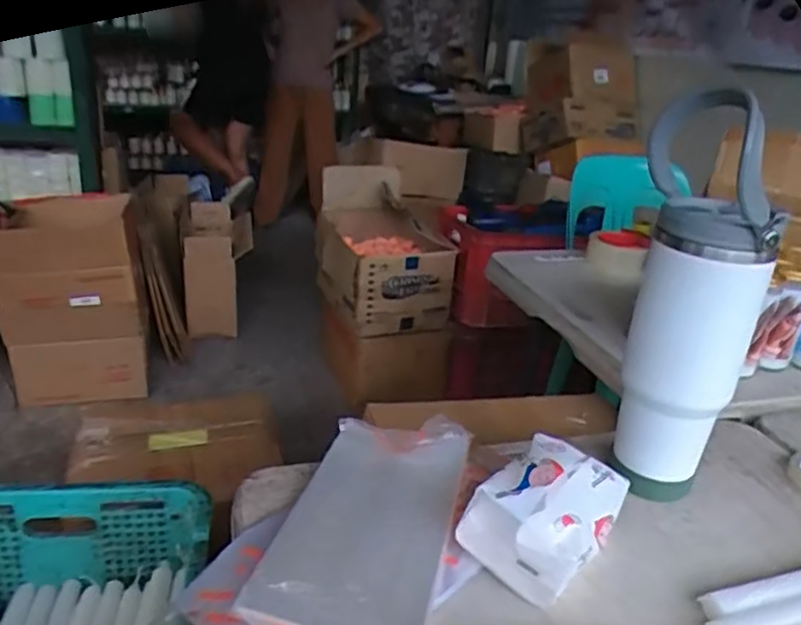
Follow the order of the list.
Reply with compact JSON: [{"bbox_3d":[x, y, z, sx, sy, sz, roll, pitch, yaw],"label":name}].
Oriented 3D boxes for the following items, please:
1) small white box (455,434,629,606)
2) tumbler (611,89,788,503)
[{"bbox_3d":[0.119,0.157,0.531,0.093,0.064,0.117,23,29,31],"label":"small white box"},{"bbox_3d":[0.245,0.006,0.576,0.118,0.350,0.104,16,26,19],"label":"tumbler"}]

